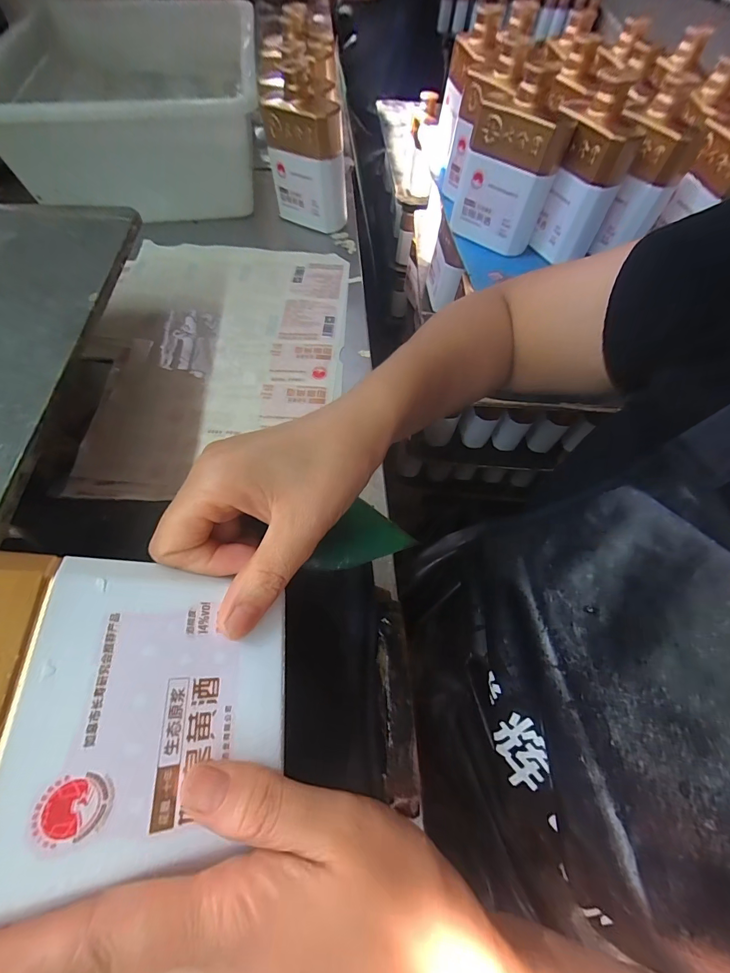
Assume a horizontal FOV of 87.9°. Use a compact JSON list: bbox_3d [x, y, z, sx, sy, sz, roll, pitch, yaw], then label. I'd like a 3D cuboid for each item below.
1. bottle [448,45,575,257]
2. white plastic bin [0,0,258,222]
[{"bbox_3d":[0.186,-0.404,0.479,0.113,0.184,0.062,40,65,17],"label":"bottle"},{"bbox_3d":[-0.360,-0.677,0.652,0.352,0.150,0.598,-6,61,-8],"label":"white plastic bin"}]

